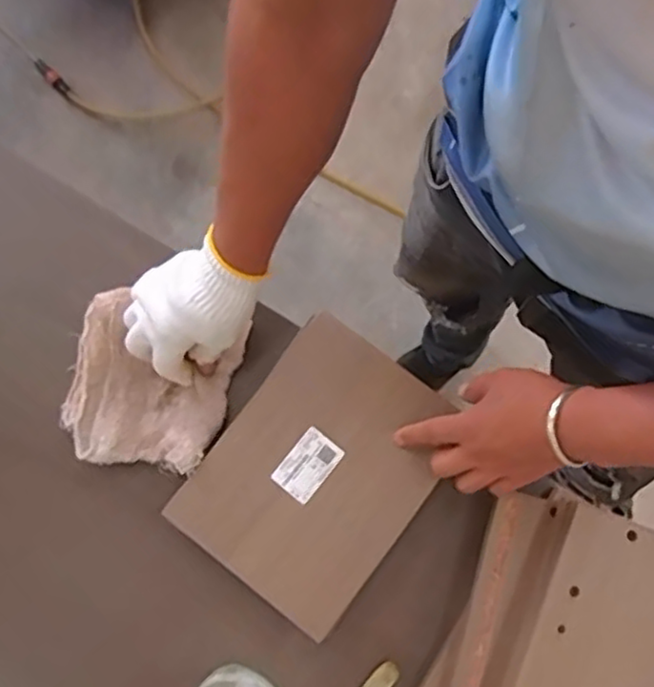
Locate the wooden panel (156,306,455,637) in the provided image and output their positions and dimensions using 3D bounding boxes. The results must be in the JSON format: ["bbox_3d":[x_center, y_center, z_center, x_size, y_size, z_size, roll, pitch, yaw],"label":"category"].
[{"bbox_3d":[-0.006,0.111,0.616,0.179,0.009,0.231,37,81,7],"label":"wooden panel"}]

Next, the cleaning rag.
[{"bbox_3d":[-0.168,0.040,0.646,0.150,0.033,0.150,14,79,3],"label":"cleaning rag"}]

